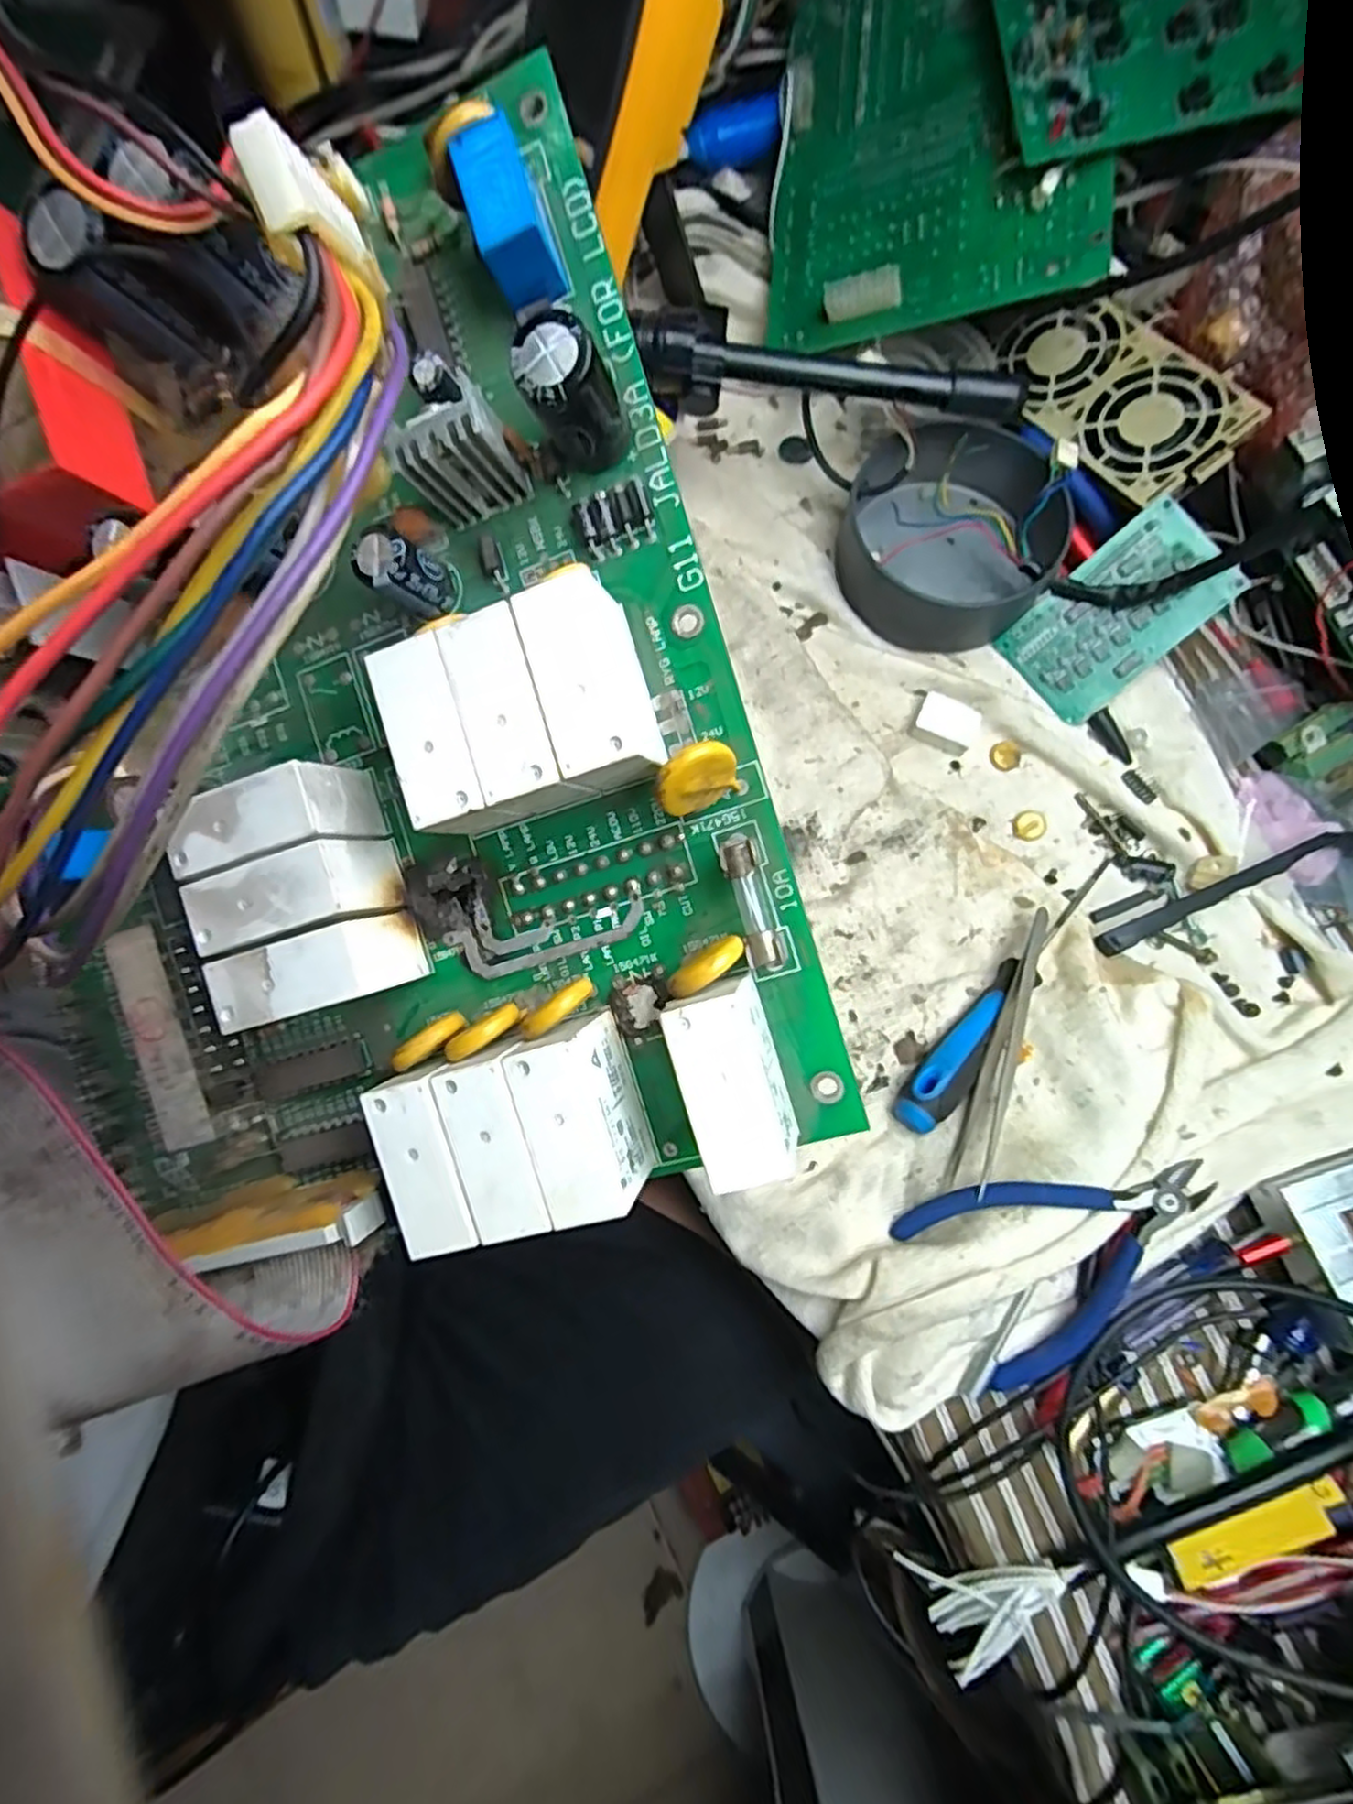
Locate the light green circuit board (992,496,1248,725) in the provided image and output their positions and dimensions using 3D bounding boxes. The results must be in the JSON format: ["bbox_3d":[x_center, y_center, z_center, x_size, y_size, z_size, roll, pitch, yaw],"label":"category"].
[{"bbox_3d":[0.219,-0.142,0.366,0.096,0.006,0.060,-41,89,21],"label":"light green circuit board"}]

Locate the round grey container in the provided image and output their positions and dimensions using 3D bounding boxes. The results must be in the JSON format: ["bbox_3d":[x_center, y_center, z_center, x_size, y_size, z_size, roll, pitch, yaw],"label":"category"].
[{"bbox_3d":[0.141,-0.190,0.372,0.104,0.048,0.108,27,78,4],"label":"round grey container"}]

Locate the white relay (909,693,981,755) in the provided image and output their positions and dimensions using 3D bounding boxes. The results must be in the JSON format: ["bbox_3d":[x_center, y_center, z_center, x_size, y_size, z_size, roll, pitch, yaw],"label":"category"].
[{"bbox_3d":[0.137,-0.091,0.372,0.032,0.012,0.022,22,78,3],"label":"white relay"}]

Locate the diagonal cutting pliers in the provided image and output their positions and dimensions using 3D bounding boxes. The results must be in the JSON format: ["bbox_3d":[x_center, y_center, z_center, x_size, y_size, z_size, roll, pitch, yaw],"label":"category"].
[{"bbox_3d":[0.156,0.136,0.296,0.114,0.009,0.078,-38,86,11],"label":"diagonal cutting pliers"}]

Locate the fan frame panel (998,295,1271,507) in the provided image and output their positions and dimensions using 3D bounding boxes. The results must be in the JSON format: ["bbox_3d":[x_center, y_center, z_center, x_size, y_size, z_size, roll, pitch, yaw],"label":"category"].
[{"bbox_3d":[0.218,-0.254,0.369,0.065,0.008,0.128,-39,69,12],"label":"fan frame panel"}]

